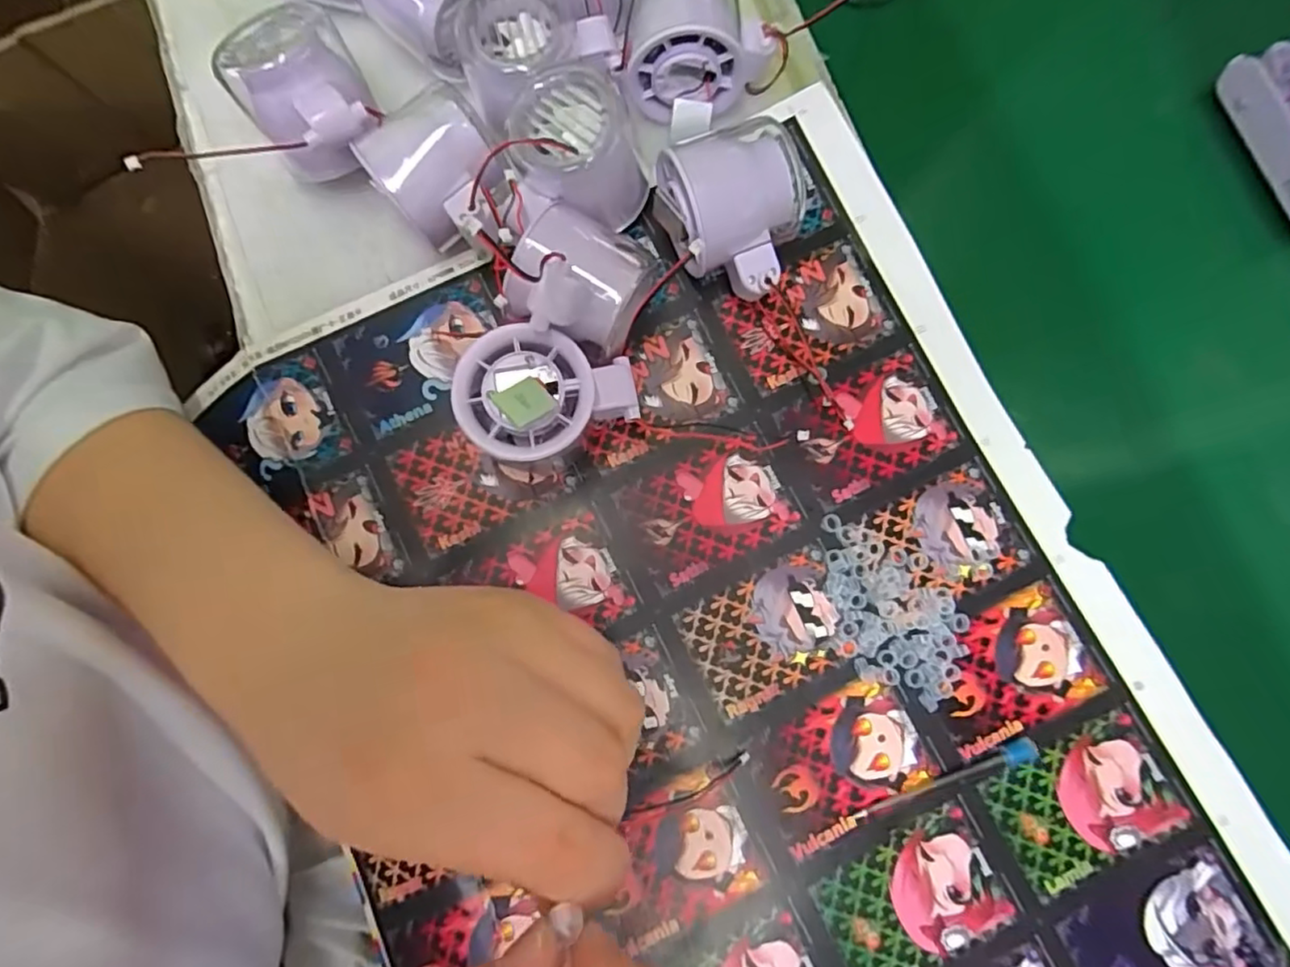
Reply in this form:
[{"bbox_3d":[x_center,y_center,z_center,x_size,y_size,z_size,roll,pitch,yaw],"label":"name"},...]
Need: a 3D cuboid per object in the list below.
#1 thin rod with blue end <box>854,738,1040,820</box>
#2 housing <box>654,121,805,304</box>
[{"bbox_3d":[0.140,0.140,0.290,0.088,0.008,0.010,-22,81,-5],"label":"thin rod with blue end"},{"bbox_3d":[0.044,-0.127,0.309,0.062,0.054,0.072,-22,81,-5],"label":"housing"}]

